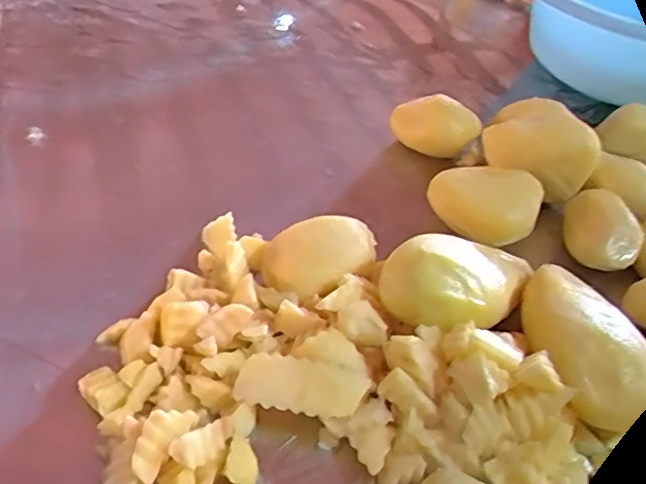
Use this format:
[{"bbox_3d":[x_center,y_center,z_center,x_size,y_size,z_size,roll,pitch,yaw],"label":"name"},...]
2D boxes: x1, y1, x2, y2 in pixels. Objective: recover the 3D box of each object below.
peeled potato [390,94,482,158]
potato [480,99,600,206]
[{"bbox_3d":[0.097,-0.101,0.554,0.069,0.047,0.034,5,41,-3],"label":"peeled potato"},{"bbox_3d":[0.173,-0.079,0.513,0.093,0.051,0.059,34,48,27],"label":"potato"}]

